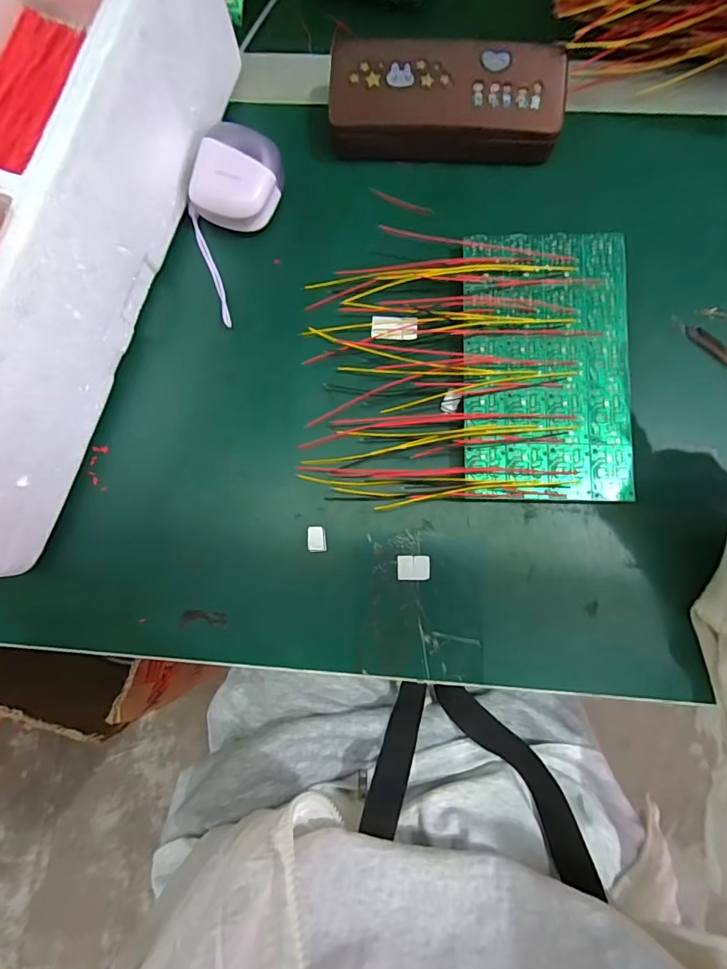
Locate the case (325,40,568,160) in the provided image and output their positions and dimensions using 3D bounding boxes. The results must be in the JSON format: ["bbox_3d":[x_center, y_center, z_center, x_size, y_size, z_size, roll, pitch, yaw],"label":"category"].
[{"bbox_3d":[0.054,-0.252,0.315,0.151,0.038,0.063,1,84,2],"label":"case"}]

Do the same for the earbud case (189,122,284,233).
[{"bbox_3d":[-0.083,-0.202,0.317,0.050,0.037,0.062,25,85,4],"label":"earbud case"}]

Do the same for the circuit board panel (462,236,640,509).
[{"bbox_3d":[0.116,-0.075,0.303,0.102,0.013,0.172,0,84,2],"label":"circuit board panel"}]

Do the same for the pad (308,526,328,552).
[{"bbox_3d":[-0.030,0.035,0.300,0.011,0.004,0.016,-4,84,1],"label":"pad"}]

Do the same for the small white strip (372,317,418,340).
[{"bbox_3d":[0.021,-0.105,0.316,0.030,0.004,0.015,4,84,2],"label":"small white strip"}]

